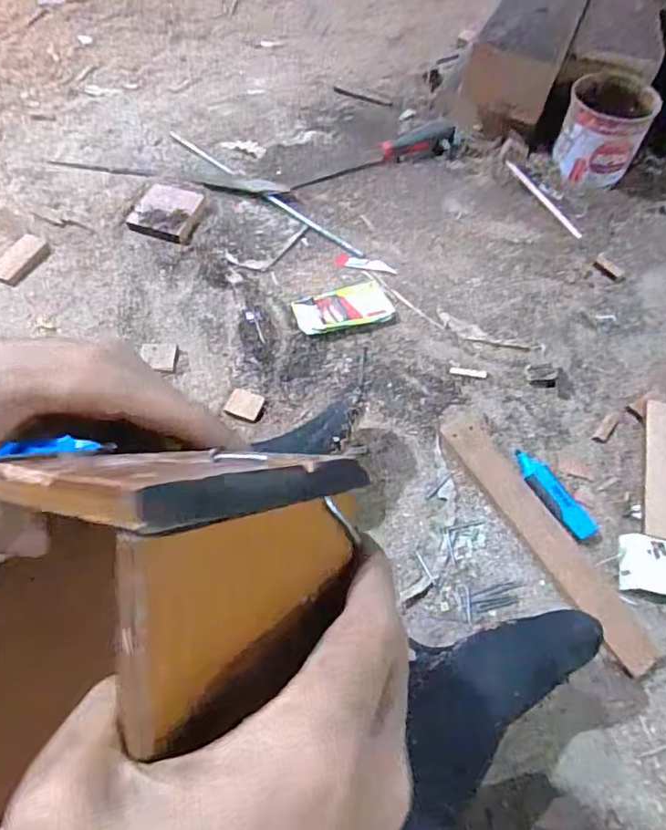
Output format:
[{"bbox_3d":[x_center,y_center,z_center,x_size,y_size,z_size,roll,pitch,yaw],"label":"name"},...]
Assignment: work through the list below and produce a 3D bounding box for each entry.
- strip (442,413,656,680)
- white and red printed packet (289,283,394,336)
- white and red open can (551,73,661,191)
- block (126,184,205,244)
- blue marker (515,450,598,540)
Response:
[{"bbox_3d":[0.191,0.109,0.519,0.041,0.018,0.260,-26,61,-16],"label":"strip"},{"bbox_3d":[0.011,-0.122,0.650,0.108,0.015,0.061,-17,59,-11],"label":"white and red printed packet"},{"bbox_3d":[0.373,-0.389,0.785,0.112,0.112,0.097,23,60,13],"label":"white and red open can"},{"bbox_3d":[-0.219,-0.269,0.748,0.085,0.016,0.086,14,59,9],"label":"block"},{"bbox_3d":[0.205,0.073,0.527,0.025,0.014,0.096,-29,62,-17],"label":"blue marker"}]

